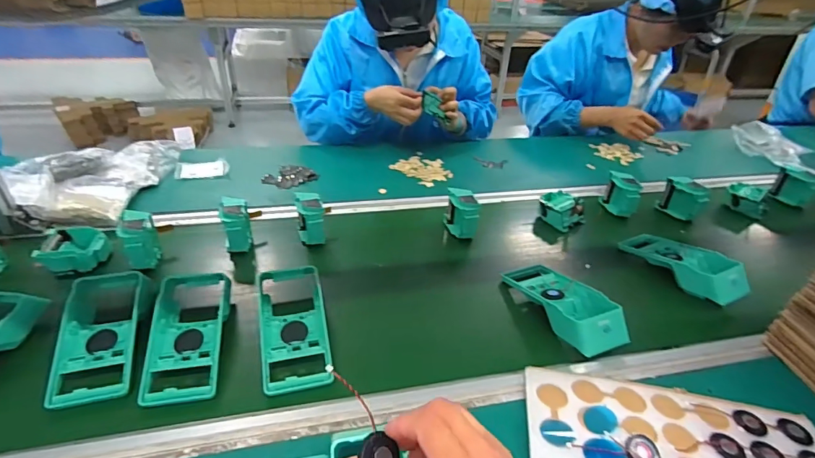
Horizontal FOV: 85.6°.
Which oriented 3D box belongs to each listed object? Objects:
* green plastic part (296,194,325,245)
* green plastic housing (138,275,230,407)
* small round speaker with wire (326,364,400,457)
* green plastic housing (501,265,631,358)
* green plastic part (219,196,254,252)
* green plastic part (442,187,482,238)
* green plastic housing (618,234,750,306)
[{"bbox_3d":[-0.164,-0.019,0.751,0.051,0.069,0.068,-4,34,-11],"label":"green plastic part"},{"bbox_3d":[-0.272,0.130,0.566,0.092,0.069,0.190,-4,34,-11],"label":"green plastic housing"},{"bbox_3d":[-0.030,0.131,0.299,0.028,0.012,0.085,-24,83,-35],"label":"small round speaker with wire"},{"bbox_3d":[0.223,0.098,0.631,0.081,0.045,0.186,-11,36,-21],"label":"green plastic housing"},{"bbox_3d":[-0.284,-0.005,0.726,0.050,0.073,0.067,-6,35,-15],"label":"green plastic part"},{"bbox_3d":[0.097,-0.028,0.790,0.038,0.073,0.083,-7,35,-15],"label":"green plastic part"},{"bbox_3d":[0.452,0.045,0.723,0.087,0.053,0.192,-14,37,-24],"label":"green plastic housing"}]

